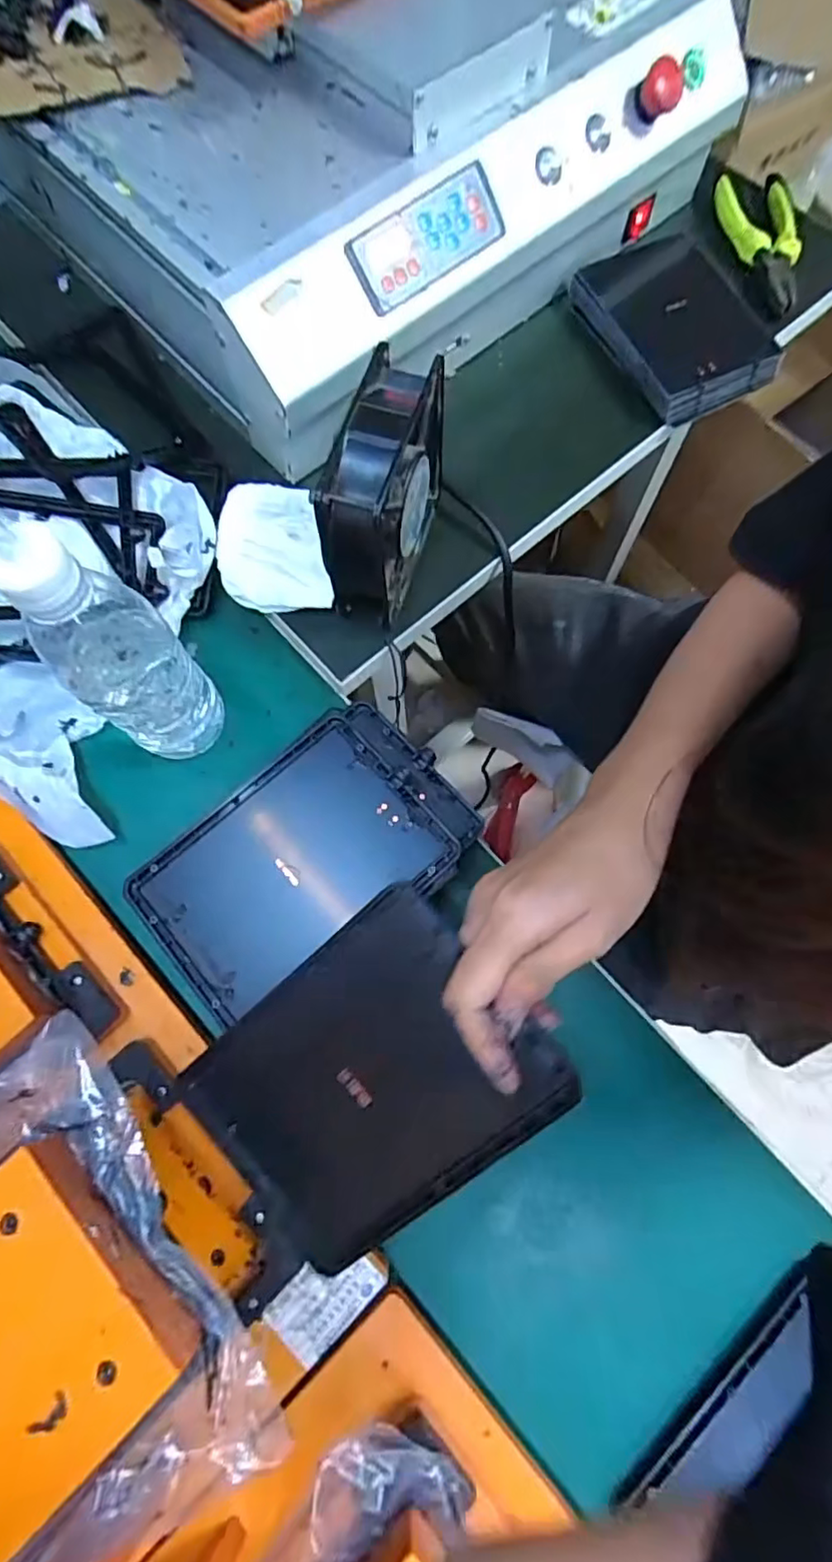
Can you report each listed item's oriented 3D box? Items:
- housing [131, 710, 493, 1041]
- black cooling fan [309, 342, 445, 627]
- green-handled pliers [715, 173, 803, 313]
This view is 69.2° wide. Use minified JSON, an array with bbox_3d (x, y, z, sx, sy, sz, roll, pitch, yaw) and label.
[{"bbox_3d":[-0.063,0.046,0.360,0.187,0.025,0.117,-43,78,-9],"label":"housing"},{"bbox_3d":[-0.018,-0.181,0.389,0.045,0.127,0.115,19,76,6],"label":"black cooling fan"},{"bbox_3d":[0.282,-0.453,0.495,0.063,0.021,0.145,2,75,2],"label":"green-handled pliers"}]

